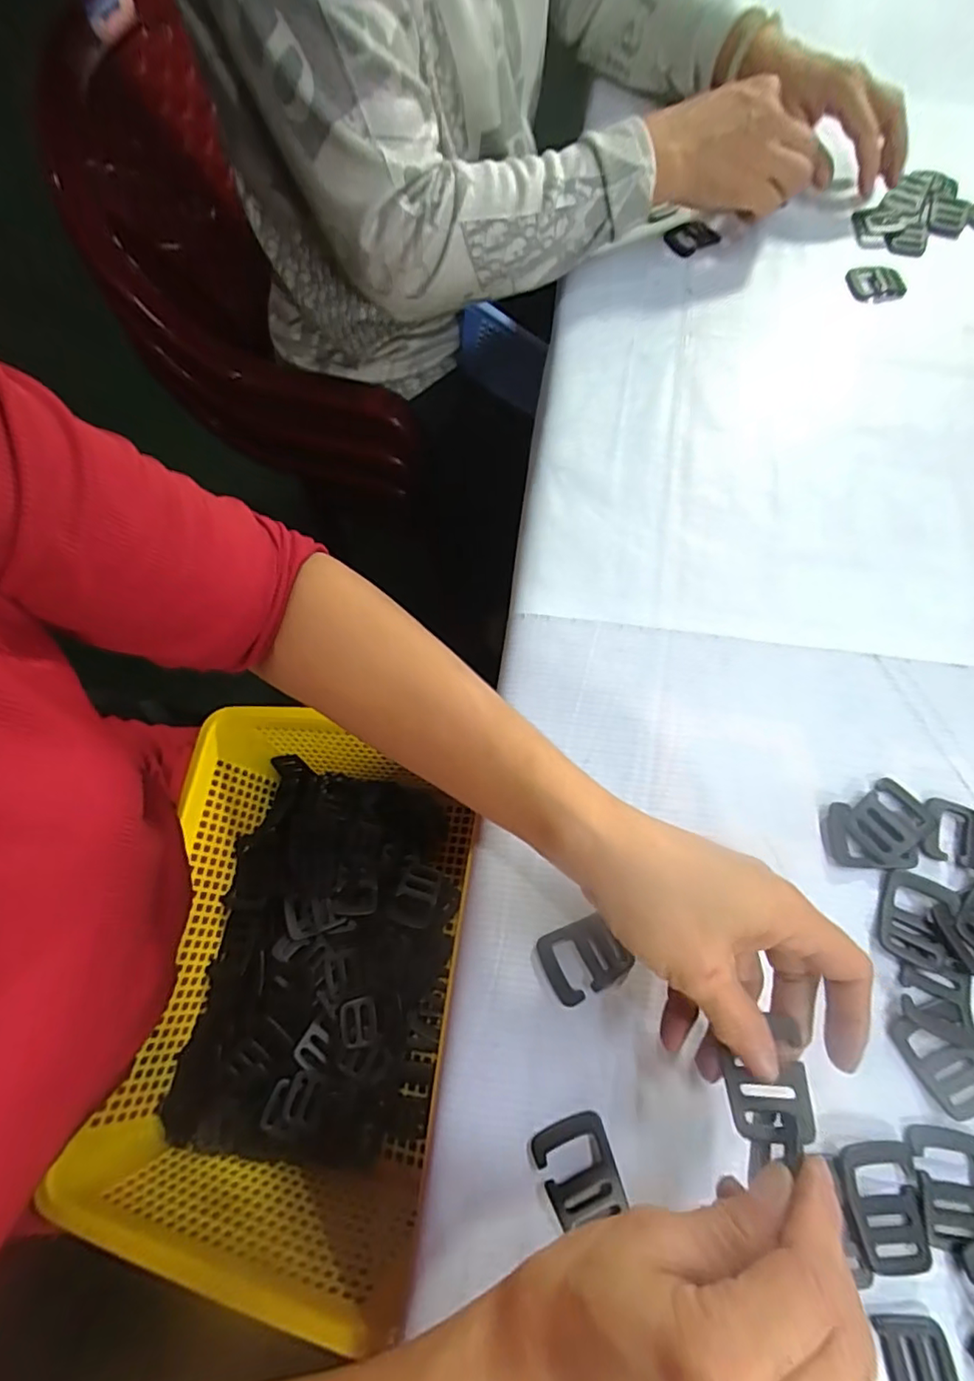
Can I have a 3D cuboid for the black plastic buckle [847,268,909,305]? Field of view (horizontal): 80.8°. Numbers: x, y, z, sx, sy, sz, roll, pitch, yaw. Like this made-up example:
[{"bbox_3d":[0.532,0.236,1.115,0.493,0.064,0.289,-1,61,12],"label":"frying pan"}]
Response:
[{"bbox_3d":[0.313,-0.325,0.460,0.042,0.012,0.031,-11,68,-3],"label":"black plastic buckle"}]

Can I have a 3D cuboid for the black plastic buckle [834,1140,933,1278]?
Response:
[{"bbox_3d":[0.169,0.218,0.243,0.032,0.006,0.042,0,68,2],"label":"black plastic buckle"}]

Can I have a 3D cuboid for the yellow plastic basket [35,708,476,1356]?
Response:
[{"bbox_3d":[-0.129,0.167,0.375,0.190,0.101,0.299,6,68,4],"label":"yellow plastic basket"}]

